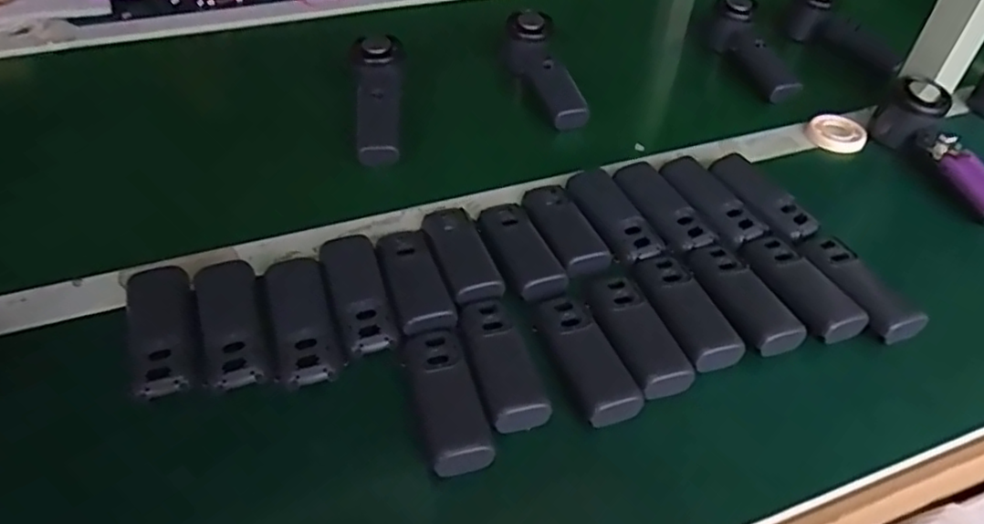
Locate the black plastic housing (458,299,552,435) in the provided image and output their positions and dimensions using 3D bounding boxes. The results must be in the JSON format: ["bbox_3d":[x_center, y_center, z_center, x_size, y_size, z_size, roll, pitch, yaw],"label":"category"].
[{"bbox_3d":[0.004,0.066,0.452,0.041,0.020,0.103,-12,49,-14],"label":"black plastic housing"}]

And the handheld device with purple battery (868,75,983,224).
[{"bbox_3d":[0.434,-0.110,0.621,0.045,0.053,0.163,-12,49,-15],"label":"handheld device with purple battery"}]

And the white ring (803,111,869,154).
[{"bbox_3d":[0.357,-0.135,0.677,0.056,0.014,0.056,2,47,-2],"label":"white ring"}]

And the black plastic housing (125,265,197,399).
[{"bbox_3d":[-0.236,0.048,0.469,0.046,0.019,0.110,-16,50,-18],"label":"black plastic housing"}]

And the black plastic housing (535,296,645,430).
[{"bbox_3d":[0.067,0.066,0.460,0.041,0.018,0.106,-12,49,-14],"label":"black plastic housing"}]

